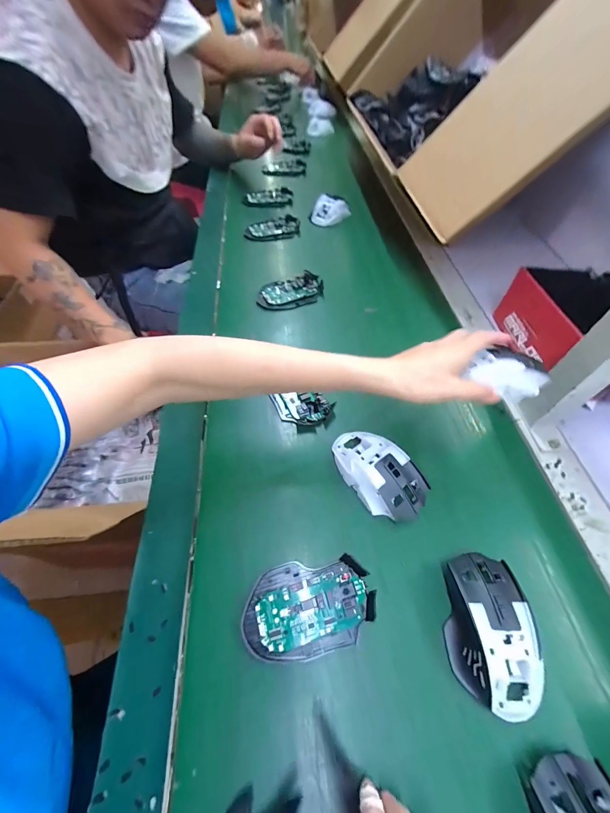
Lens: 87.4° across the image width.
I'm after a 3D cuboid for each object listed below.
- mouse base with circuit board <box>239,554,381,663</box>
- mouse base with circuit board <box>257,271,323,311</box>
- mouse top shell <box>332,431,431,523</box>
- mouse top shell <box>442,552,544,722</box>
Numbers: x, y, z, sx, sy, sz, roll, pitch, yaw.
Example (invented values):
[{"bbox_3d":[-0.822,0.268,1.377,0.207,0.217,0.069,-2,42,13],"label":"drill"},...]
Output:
[{"bbox_3d":[0.003,0.179,0.288,0.113,0.016,0.073,-12,55,-10],"label":"mouse base with circuit board"},{"bbox_3d":[-0.023,-0.197,0.553,0.116,0.020,0.064,-17,68,-7],"label":"mouse base with circuit board"},{"bbox_3d":[0.078,0.070,0.349,0.064,0.031,0.113,-37,63,-25],"label":"mouse top shell"},{"bbox_3d":[0.160,0.188,0.272,0.068,0.035,0.115,7,53,3],"label":"mouse top shell"}]

